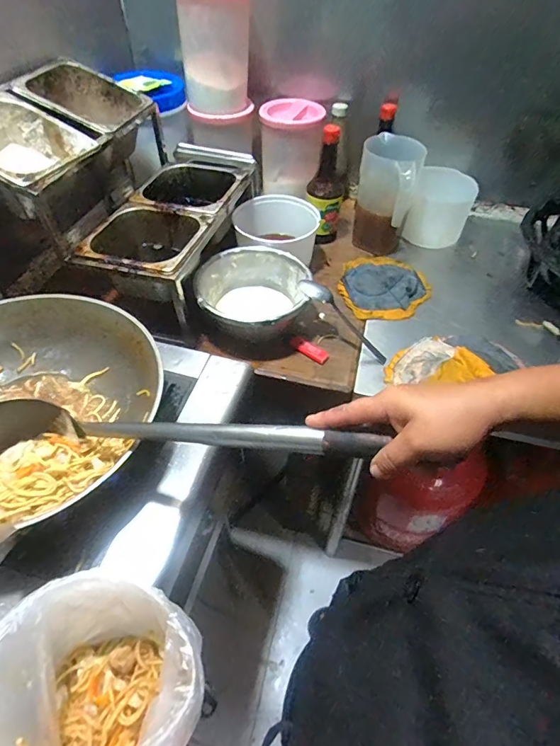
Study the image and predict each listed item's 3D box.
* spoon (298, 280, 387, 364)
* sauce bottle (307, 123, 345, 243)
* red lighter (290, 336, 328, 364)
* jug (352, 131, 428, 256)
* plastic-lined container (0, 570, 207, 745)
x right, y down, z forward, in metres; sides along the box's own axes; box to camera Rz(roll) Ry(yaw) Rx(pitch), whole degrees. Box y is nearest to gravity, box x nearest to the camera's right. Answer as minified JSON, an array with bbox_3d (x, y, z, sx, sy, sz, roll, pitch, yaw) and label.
[{"bbox_3d":[0.103,-0.084,0.683,0.185,0.037,0.025,45,57,-3],"label":"spoon"},{"bbox_3d":[0.090,-0.361,0.838,0.071,0.203,0.062,13,51,10],"label":"sauce bottle"},{"bbox_3d":[0.049,-0.039,0.698,0.067,0.008,0.024,32,56,23],"label":"red lighter"},{"bbox_3d":[0.212,-0.359,0.859,0.113,0.172,0.148,13,51,9],"label":"jug"},{"bbox_3d":[-0.137,0.239,0.331,0.158,0.107,0.131,16,51,12],"label":"plastic-lined container"}]

